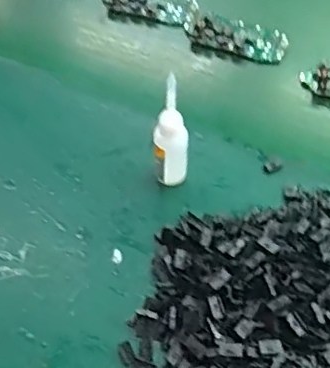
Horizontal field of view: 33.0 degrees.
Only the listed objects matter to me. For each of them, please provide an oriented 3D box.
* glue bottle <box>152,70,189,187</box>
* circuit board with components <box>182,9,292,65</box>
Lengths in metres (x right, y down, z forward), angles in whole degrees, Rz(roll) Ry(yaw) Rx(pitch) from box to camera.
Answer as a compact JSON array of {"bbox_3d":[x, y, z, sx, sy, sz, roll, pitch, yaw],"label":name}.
[{"bbox_3d":[0.004,-0.032,0.389,0.023,0.094,0.022,8,53,7],"label":"glue bottle"},{"bbox_3d":[0.065,-0.142,0.534,0.102,0.014,0.047,20,55,15],"label":"circuit board with components"}]

